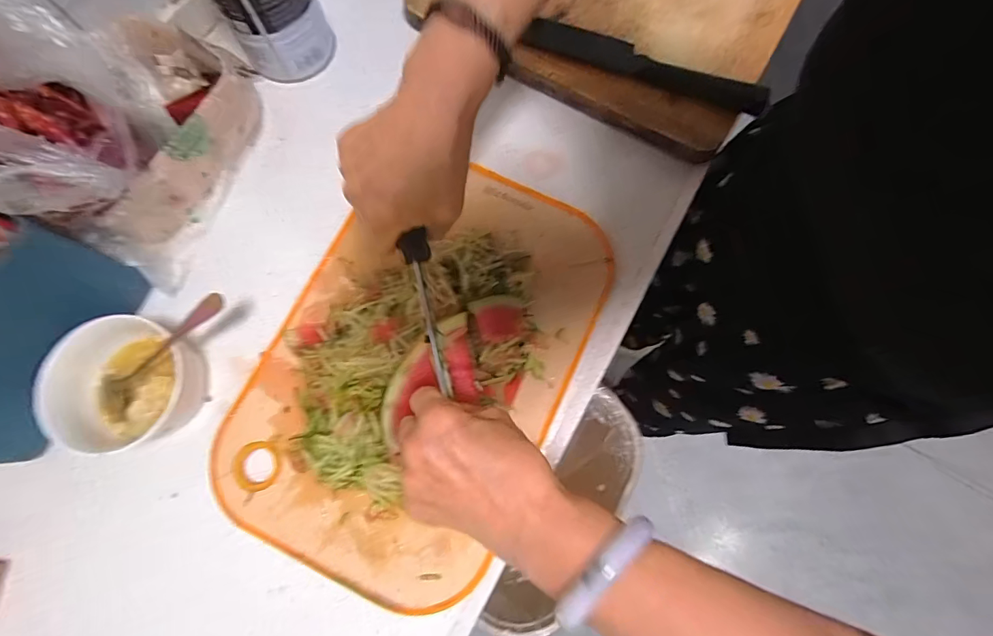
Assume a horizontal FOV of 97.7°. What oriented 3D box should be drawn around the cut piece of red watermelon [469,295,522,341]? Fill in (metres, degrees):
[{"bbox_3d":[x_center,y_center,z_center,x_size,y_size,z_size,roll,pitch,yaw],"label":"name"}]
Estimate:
[{"bbox_3d":[0.001,0.001,0.392,0.046,0.017,0.038,-10,77,-3],"label":"cut piece of red watermelon"}]

